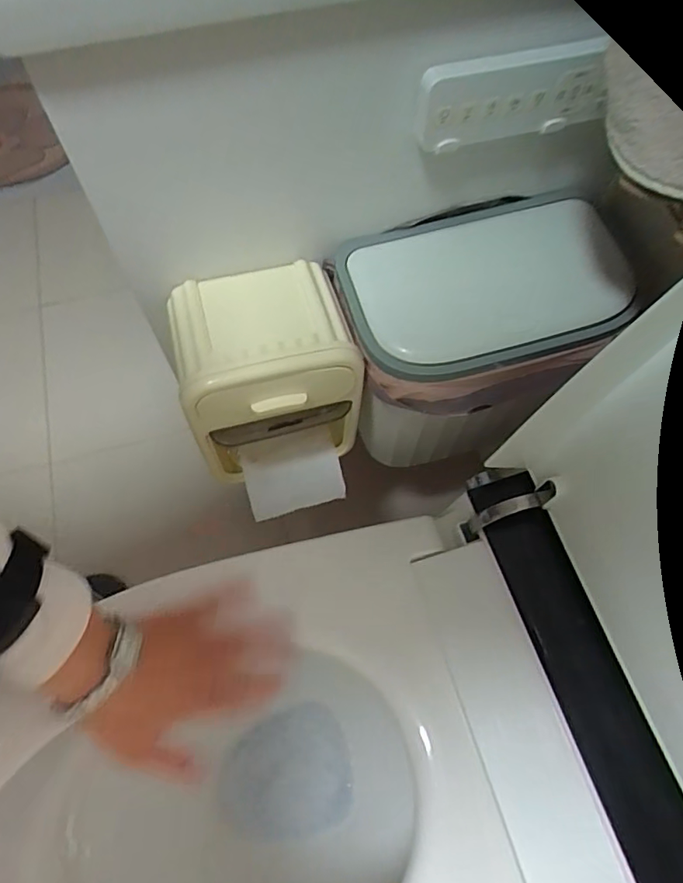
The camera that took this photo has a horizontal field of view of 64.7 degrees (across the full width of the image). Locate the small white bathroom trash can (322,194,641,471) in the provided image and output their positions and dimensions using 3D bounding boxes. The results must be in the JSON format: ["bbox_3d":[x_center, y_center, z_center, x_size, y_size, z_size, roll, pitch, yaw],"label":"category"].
[{"bbox_3d":[0.117,-0.086,0.585,0.230,0.264,0.164,-15,60,-6],"label":"small white bathroom trash can"}]

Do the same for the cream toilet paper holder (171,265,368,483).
[{"bbox_3d":[-0.071,-0.059,0.549,0.158,0.197,0.128,-16,60,-7],"label":"cream toilet paper holder"}]

